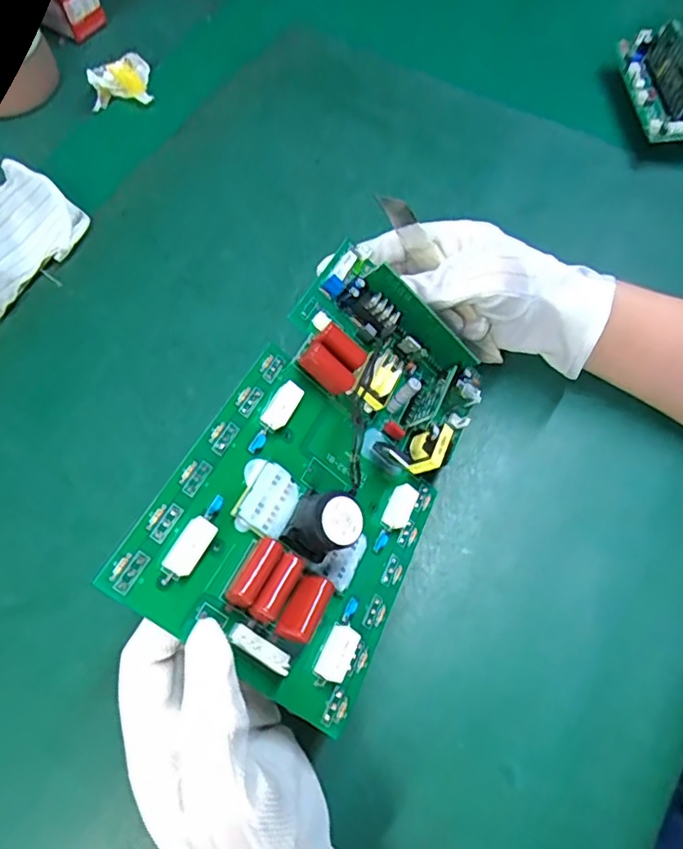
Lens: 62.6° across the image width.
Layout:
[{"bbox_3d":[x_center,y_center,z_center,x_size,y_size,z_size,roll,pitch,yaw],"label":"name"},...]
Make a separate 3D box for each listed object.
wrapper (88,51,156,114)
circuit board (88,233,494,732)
[{"bbox_3d":[-0.200,-0.310,0.508,0.053,0.022,0.039,-8,67,-3],"label":"wrapper"},{"bbox_3d":[0.003,0.018,0.270,0.123,0.034,0.201,42,57,-18],"label":"circuit board"}]

